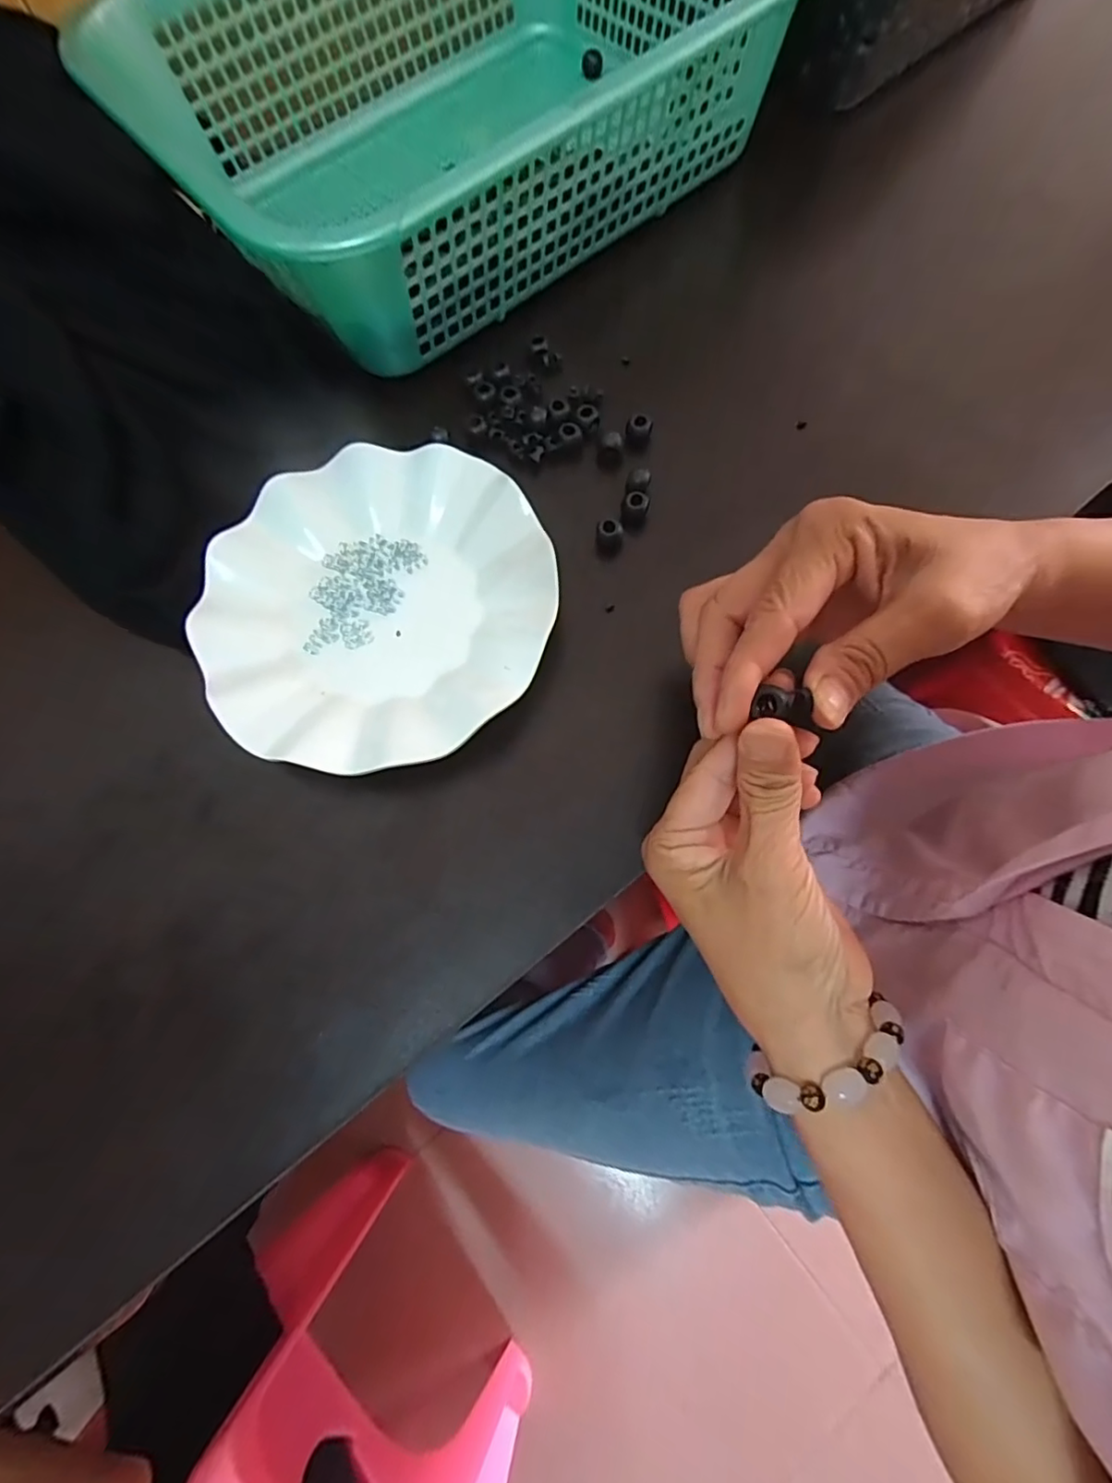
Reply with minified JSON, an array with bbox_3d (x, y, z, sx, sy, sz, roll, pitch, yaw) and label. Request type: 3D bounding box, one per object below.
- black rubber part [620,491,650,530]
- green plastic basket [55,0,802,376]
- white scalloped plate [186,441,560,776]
[{"bbox_3d":[0.044,-0.132,0.328,0.014,0.018,0.012,18,74,10],"label":"black rubber part"},{"bbox_3d":[-0.058,-0.411,0.368,0.379,0.097,0.288,-39,73,-8],"label":"green plastic basket"},{"bbox_3d":[-0.093,-0.073,0.308,0.179,0.023,0.177,-1,72,4],"label":"white scalloped plate"}]

